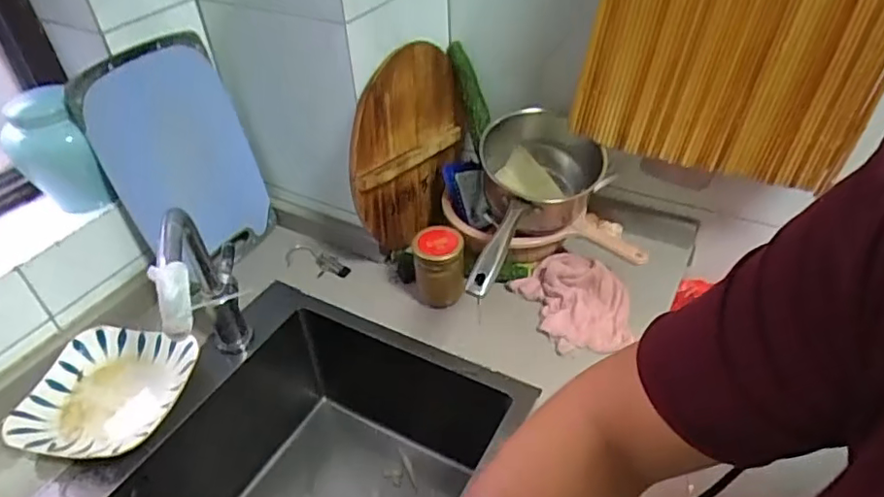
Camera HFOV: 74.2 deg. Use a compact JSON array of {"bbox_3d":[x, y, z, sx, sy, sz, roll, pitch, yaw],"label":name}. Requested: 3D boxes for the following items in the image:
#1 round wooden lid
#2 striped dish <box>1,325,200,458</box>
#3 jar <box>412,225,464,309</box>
[{"bbox_3d":[-0.044,-0.162,0.873,0.041,0.271,0.273,13,65,27],"label":"round wooden lid"},{"bbox_3d":[-0.422,0.183,0.739,0.177,0.045,0.182,5,40,10],"label":"striped dish"},{"bbox_3d":[-0.005,0.025,0.839,0.071,0.102,0.069,-2,40,1],"label":"jar"}]

